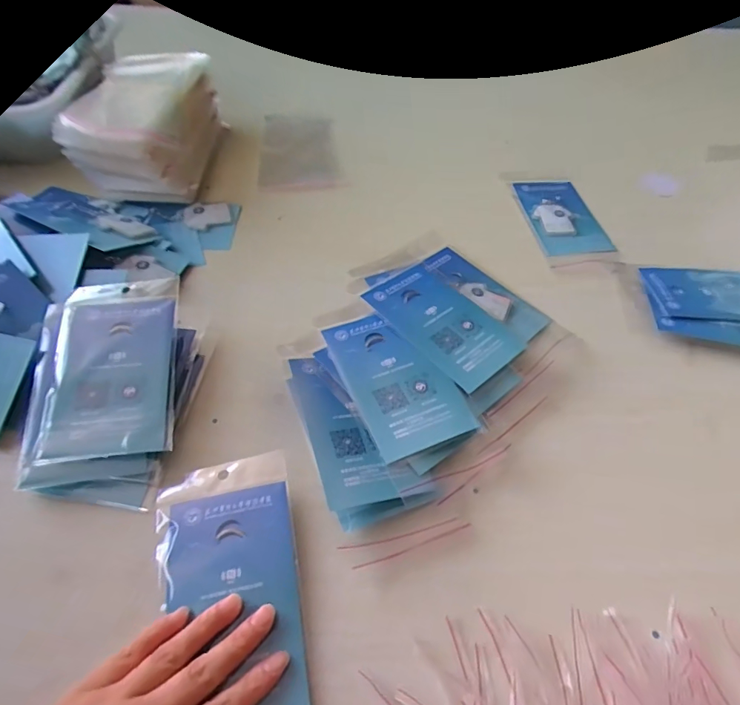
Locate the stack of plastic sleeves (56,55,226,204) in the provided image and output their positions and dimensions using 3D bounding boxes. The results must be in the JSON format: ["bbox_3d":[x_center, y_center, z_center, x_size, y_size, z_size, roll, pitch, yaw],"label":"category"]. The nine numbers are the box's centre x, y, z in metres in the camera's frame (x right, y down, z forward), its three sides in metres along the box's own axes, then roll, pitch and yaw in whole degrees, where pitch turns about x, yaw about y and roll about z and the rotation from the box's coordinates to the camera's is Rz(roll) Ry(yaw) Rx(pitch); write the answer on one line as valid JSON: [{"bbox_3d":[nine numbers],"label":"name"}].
[{"bbox_3d":[-0.270,-0.293,0.593,0.132,0.087,0.222,4,54,2],"label":"stack of plastic sleeves"}]

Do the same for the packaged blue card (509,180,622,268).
[{"bbox_3d":[0.229,-0.159,0.557,0.087,0.009,0.159,-4,53,-6],"label":"packaged blue card"}]

